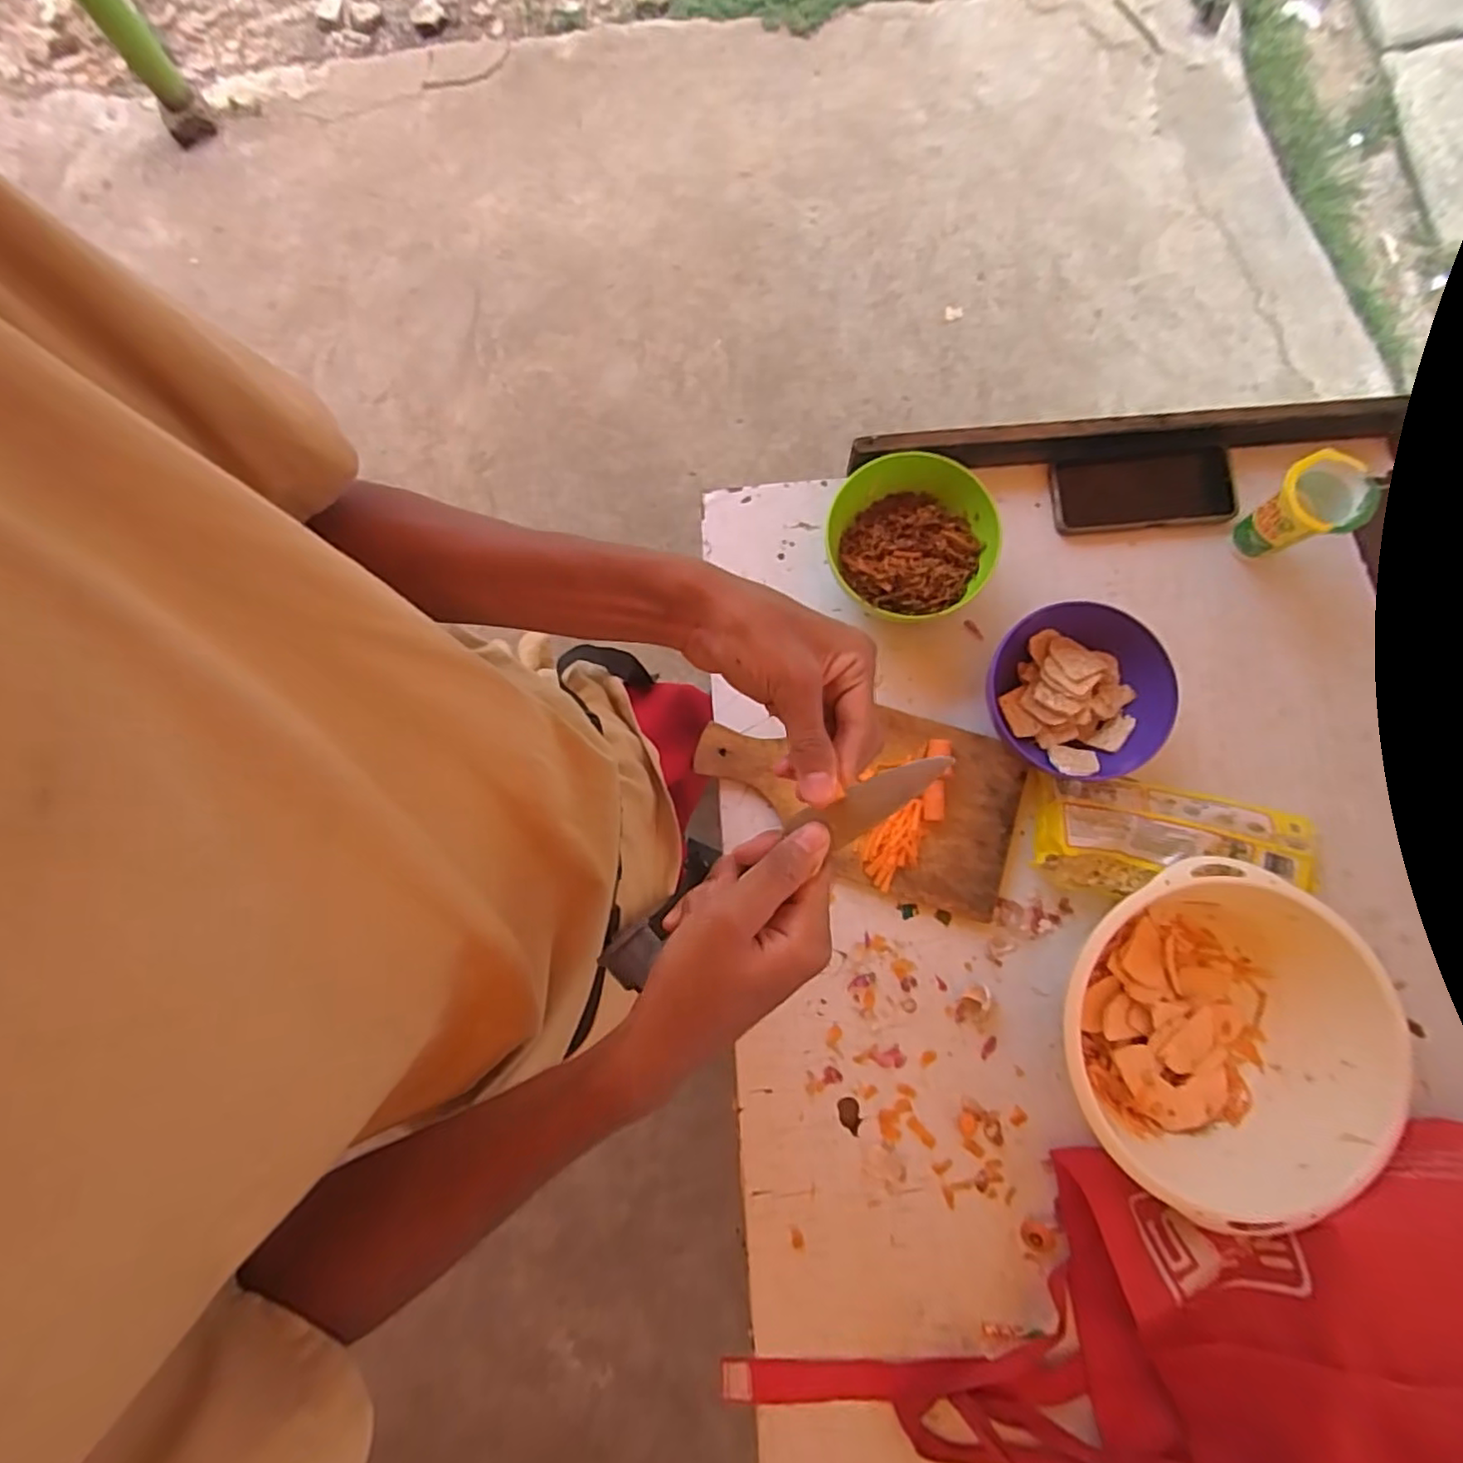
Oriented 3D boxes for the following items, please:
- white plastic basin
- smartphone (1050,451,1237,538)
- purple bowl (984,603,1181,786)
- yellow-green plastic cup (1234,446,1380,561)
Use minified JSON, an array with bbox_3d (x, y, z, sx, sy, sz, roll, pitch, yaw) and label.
[{"bbox_3d":[0.375,0.241,0.534,0.223,0.114,0.237,0,82,2],"label":"white plastic basin"},{"bbox_3d":[0.398,-0.234,0.641,0.165,0.012,0.076,-3,81,7],"label":"smartphone"},{"bbox_3d":[0.304,-0.035,0.586,0.139,0.076,0.142,0,82,2],"label":"purple bowl"},{"bbox_3d":[0.504,-0.194,0.595,0.061,0.097,0.070,-28,82,-2],"label":"yellow-green plastic cup"}]

